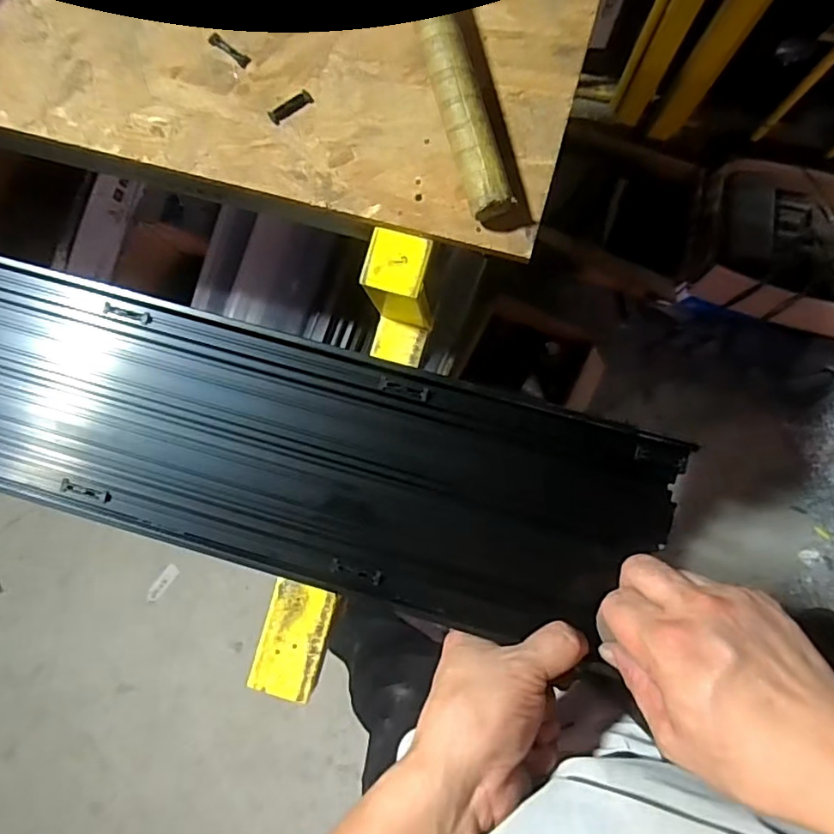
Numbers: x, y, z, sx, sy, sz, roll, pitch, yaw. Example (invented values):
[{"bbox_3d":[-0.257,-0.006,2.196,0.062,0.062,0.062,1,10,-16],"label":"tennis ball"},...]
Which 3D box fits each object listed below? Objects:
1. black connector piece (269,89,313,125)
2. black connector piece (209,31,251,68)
[{"bbox_3d":[-0.089,-0.219,0.404,0.033,0.004,0.009,-32,85,0],"label":"black connector piece"},{"bbox_3d":[-0.135,-0.263,0.410,0.035,0.004,0.009,38,89,5],"label":"black connector piece"}]

